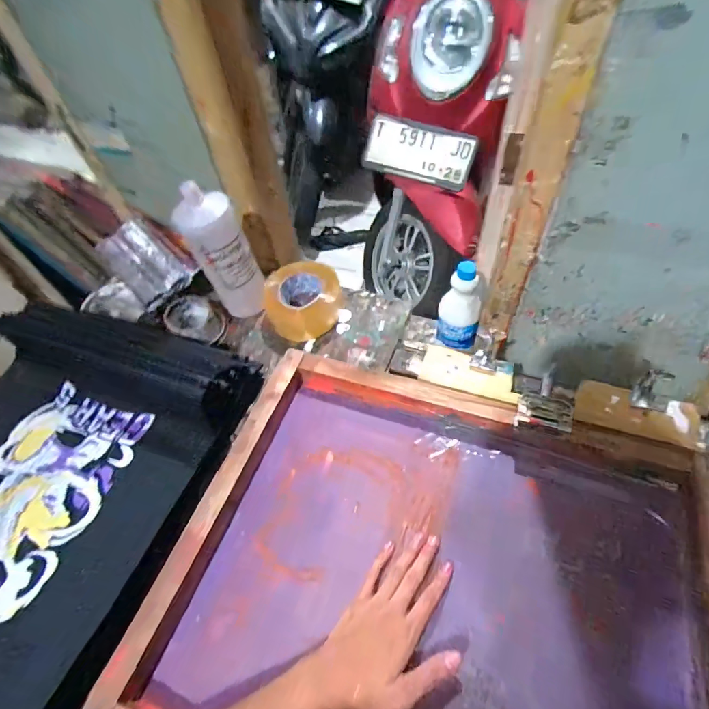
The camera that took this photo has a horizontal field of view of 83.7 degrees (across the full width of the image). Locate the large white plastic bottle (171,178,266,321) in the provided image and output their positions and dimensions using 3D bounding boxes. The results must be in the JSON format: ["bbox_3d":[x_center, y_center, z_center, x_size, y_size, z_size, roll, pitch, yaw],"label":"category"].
[{"bbox_3d":[-0.207,-0.149,0.634,0.083,0.242,0.063,-29,55,-16],"label":"large white plastic bottle"}]

